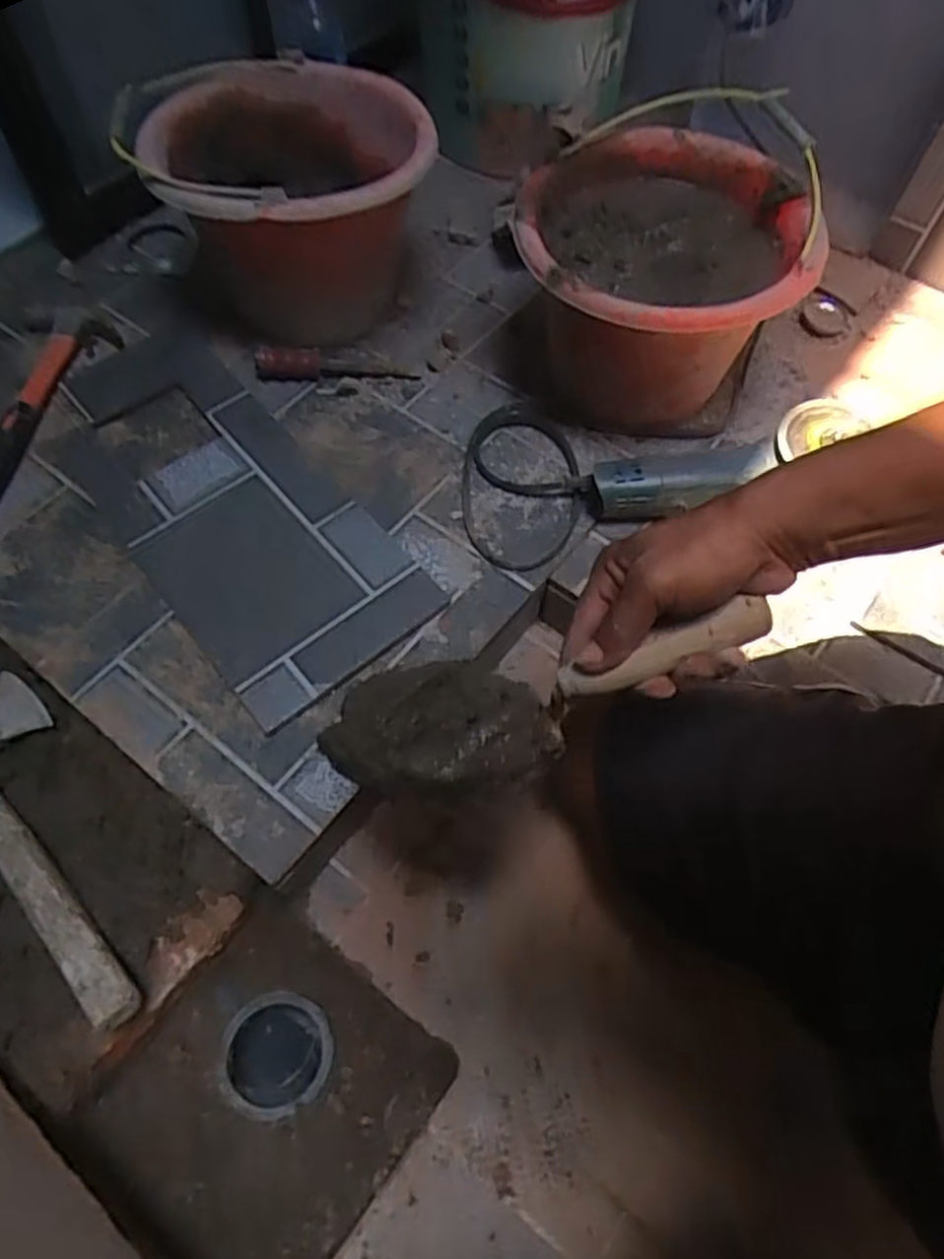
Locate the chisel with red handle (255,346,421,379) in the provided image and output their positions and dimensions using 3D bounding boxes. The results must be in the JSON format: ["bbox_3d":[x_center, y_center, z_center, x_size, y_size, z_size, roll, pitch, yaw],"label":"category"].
[{"bbox_3d":[-0.155,-0.300,0.863,0.174,0.029,0.033,4,62,2],"label":"chisel with red handle"}]

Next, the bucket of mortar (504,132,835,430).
[{"bbox_3d":[0.189,-0.357,0.800,0.278,0.184,0.282,0,62,0],"label":"bucket of mortar"}]

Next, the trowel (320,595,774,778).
[{"bbox_3d":[0.045,0.042,0.466,0.264,0.058,0.080,-14,63,7],"label":"trowel"}]

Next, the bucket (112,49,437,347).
[{"bbox_3d":[-0.195,-0.479,0.863,0.287,0.191,0.280,0,62,0],"label":"bucket"}]

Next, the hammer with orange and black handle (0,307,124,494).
[{"bbox_3d":[-0.480,-0.230,0.826,0.097,0.032,0.330,4,62,2],"label":"hammer with orange and black handle"}]

